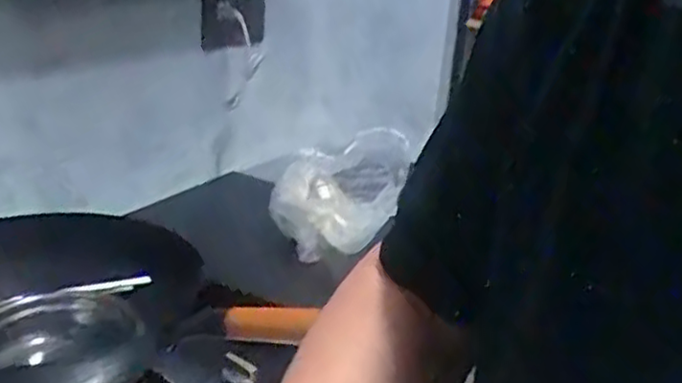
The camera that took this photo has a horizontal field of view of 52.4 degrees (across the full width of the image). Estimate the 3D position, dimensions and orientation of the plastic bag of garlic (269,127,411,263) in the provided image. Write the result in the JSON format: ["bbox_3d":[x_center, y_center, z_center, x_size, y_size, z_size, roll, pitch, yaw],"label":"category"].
[{"bbox_3d":[-0.008,0.002,0.960,0.150,0.132,0.227,10,20,15],"label":"plastic bag of garlic"}]

